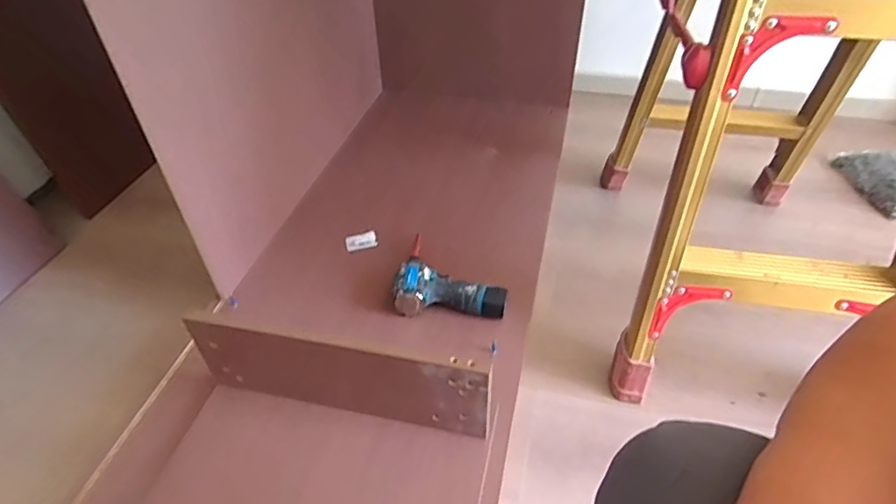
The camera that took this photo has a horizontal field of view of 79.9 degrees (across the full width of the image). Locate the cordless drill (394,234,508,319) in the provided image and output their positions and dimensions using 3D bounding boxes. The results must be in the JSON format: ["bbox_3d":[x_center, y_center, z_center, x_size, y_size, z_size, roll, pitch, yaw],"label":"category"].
[{"bbox_3d":[0.013,0.038,1.008,0.205,0.056,0.199,-1,43,1],"label":"cordless drill"}]

